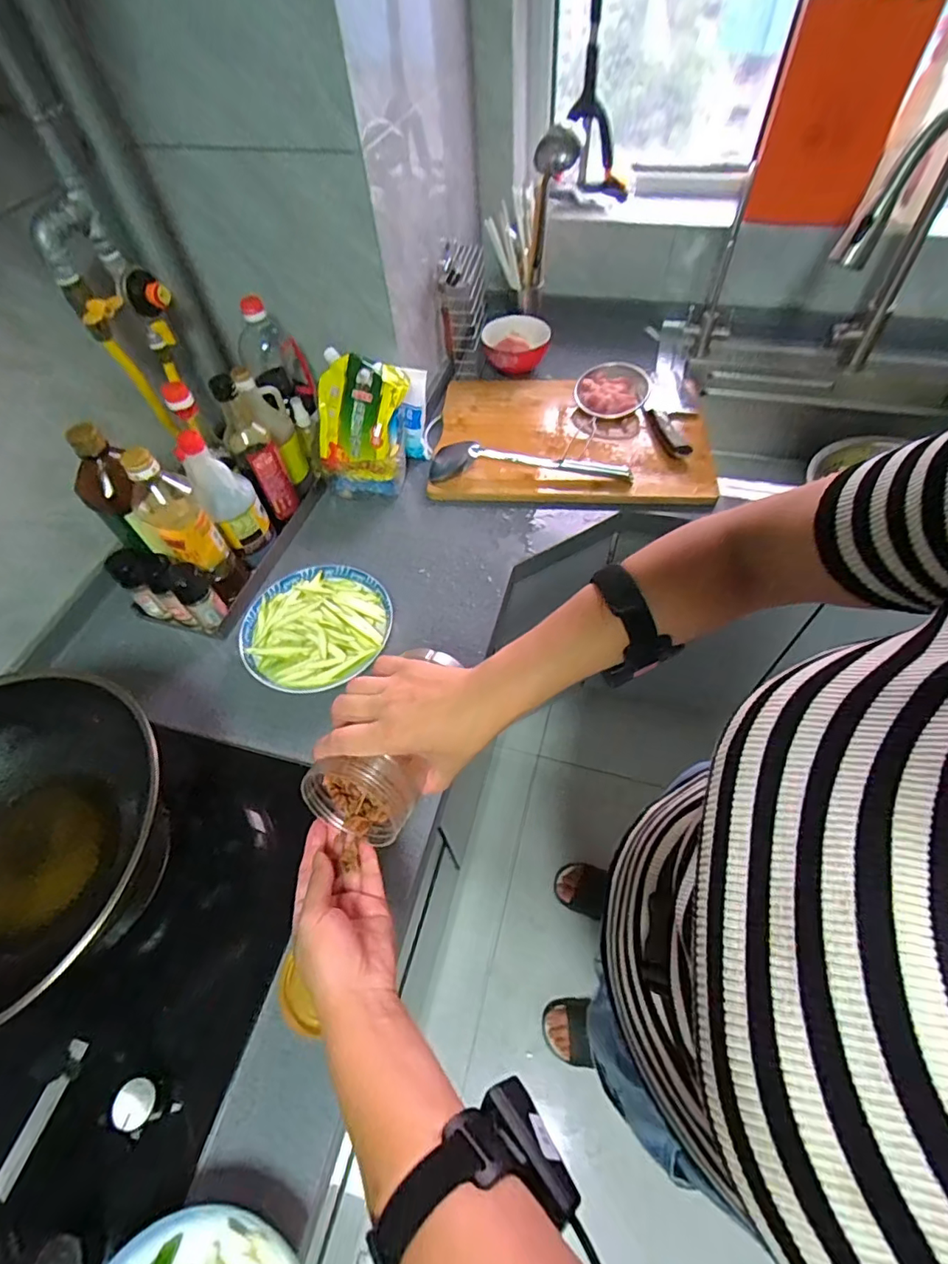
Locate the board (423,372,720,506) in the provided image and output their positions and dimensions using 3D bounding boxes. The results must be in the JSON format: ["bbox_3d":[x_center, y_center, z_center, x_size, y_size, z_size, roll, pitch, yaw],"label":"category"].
[{"bbox_3d":[0.169,-0.367,0.955,0.462,0.027,0.337,2,57,5],"label":"board"}]

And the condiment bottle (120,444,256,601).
[{"bbox_3d":[-0.371,-0.131,0.706,0.075,0.240,0.077,-37,63,-19],"label":"condiment bottle"}]

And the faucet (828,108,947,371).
[{"bbox_3d":[0.678,-0.602,0.896,0.297,0.377,0.071,-40,64,-21],"label":"faucet"}]

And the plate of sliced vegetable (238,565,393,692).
[{"bbox_3d":[-0.217,-0.012,0.736,0.195,0.059,0.196,-1,57,2],"label":"plate of sliced vegetable"}]

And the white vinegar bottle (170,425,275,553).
[{"bbox_3d":[-0.344,-0.189,0.753,0.071,0.178,0.061,-28,60,-15],"label":"white vinegar bottle"}]

